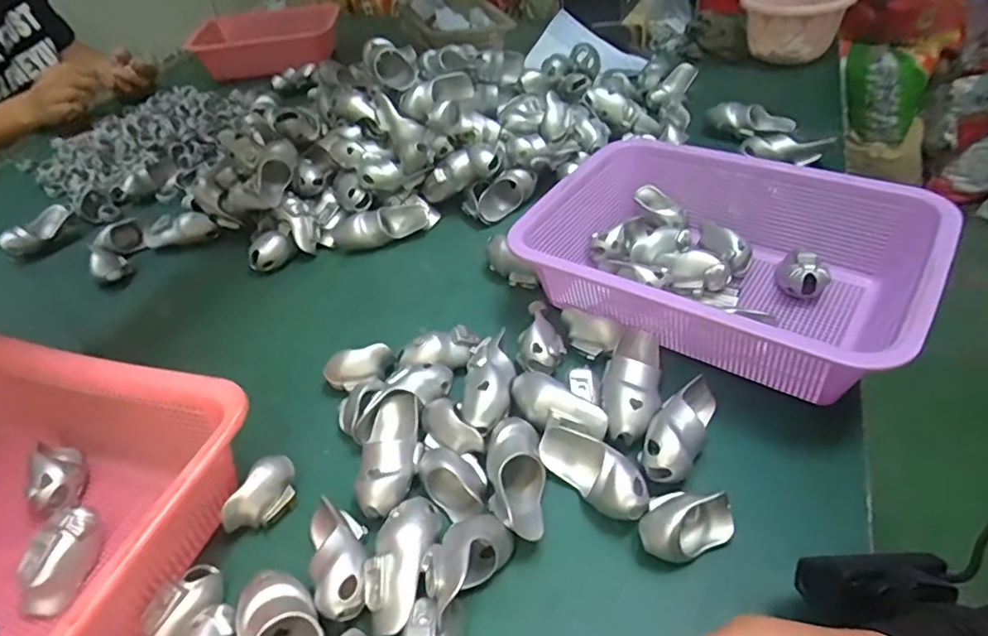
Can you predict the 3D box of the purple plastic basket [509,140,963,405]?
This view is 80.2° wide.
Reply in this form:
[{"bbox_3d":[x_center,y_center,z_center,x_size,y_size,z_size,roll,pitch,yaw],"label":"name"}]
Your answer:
[{"bbox_3d":[0.184,-0.050,0.500,0.291,0.084,0.218,24,51,29],"label":"purple plastic basket"}]

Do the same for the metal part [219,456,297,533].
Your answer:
[{"bbox_3d":[-0.160,0.124,0.406,0.027,0.030,0.056,24,51,29],"label":"metal part"}]

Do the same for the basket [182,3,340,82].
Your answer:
[{"bbox_3d":[-0.421,-0.518,1.091,0.275,0.070,0.167,-8,43,-2],"label":"basket"}]

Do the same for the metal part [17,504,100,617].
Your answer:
[{"bbox_3d":[-0.283,0.157,0.382,0.026,0.032,0.060,5,44,12],"label":"metal part"}]

